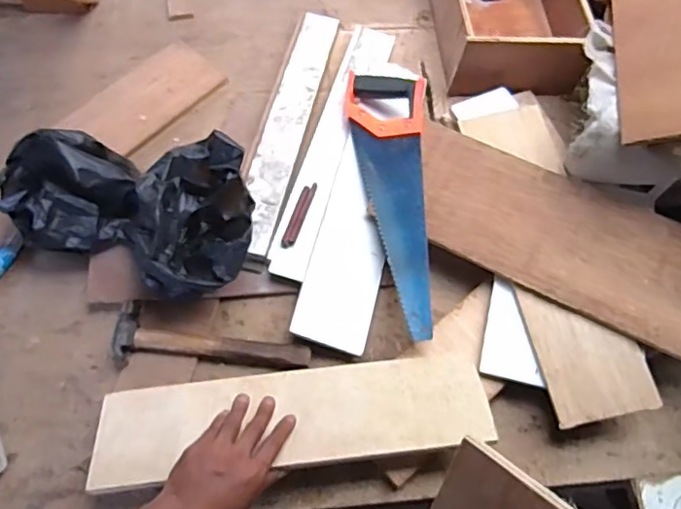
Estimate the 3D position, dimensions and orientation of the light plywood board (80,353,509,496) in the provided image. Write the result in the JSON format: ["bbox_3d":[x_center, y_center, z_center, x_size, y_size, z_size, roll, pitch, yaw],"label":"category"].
[{"bbox_3d":[-0.055,0.193,0.694,0.451,0.022,0.136,-7,44,-4],"label":"light plywood board"}]

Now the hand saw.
[{"bbox_3d":[0.063,-0.089,0.822,0.116,0.033,0.424,4,61,-4],"label":"hand saw"}]

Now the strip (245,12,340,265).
[{"bbox_3d":[-0.083,-0.205,0.910,0.065,0.014,0.472,14,62,-1],"label":"strip"}]

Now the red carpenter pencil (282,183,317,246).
[{"bbox_3d":[-0.058,-0.057,0.828,0.019,0.010,0.105,18,61,4],"label":"red carpenter pencil"}]

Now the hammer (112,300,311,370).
[{"bbox_3d":[-0.172,0.126,0.759,0.249,0.030,0.084,14,61,1],"label":"hammer"}]

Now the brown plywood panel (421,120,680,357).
[{"bbox_3d":[0.289,-0.033,0.784,0.422,0.016,0.181,26,69,14],"label":"brown plywood panel"}]

